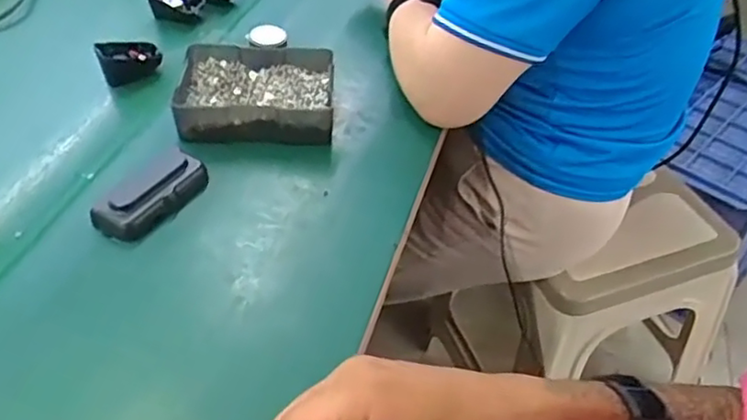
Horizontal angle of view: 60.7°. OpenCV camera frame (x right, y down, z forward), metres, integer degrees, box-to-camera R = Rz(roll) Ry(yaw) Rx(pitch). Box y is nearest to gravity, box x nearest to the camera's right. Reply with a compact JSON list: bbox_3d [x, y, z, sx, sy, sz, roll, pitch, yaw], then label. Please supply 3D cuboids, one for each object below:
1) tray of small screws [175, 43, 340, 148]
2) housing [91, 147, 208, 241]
[{"bbox_3d":[-0.121,-0.125,0.676,0.153,0.047,0.122,-2,45,-2],"label":"tray of small screws"},{"bbox_3d":[-0.203,-0.014,0.580,0.056,0.029,0.102,20,48,19],"label":"housing"}]

